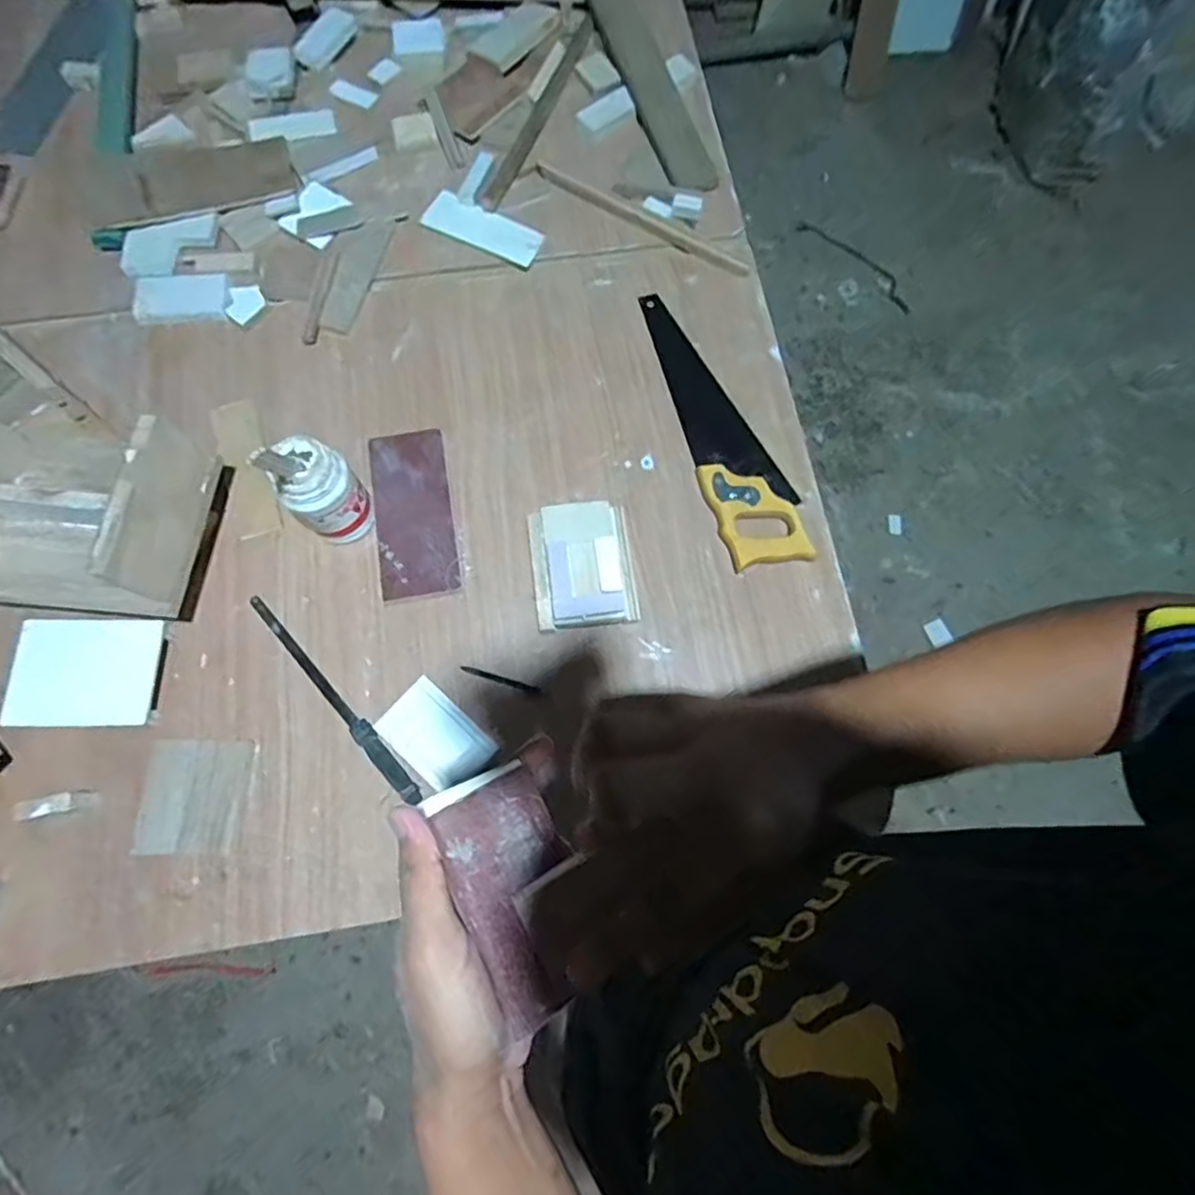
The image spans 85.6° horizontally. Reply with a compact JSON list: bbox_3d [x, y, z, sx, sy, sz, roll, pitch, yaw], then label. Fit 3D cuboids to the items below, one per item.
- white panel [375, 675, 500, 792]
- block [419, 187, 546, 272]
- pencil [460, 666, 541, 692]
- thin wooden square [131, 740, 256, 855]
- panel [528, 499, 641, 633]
[{"bbox_3d":[-0.176,0.151,0.706,0.114,0.007,0.076,43,80,10],"label":"white panel"},{"bbox_3d":[-0.157,-0.511,0.894,0.169,0.006,0.065,29,78,7],"label":"block"},{"bbox_3d":[-0.109,0.092,0.729,0.090,0.007,0.008,15,76,4],"label":"pencil"},{"bbox_3d":[-0.421,0.207,0.674,0.102,0.012,0.111,3,70,-4],"label":"thin wooden square"},{"bbox_3d":[-0.017,-0.038,0.739,0.112,0.048,0.143,-7,76,-2],"label":"panel"}]

